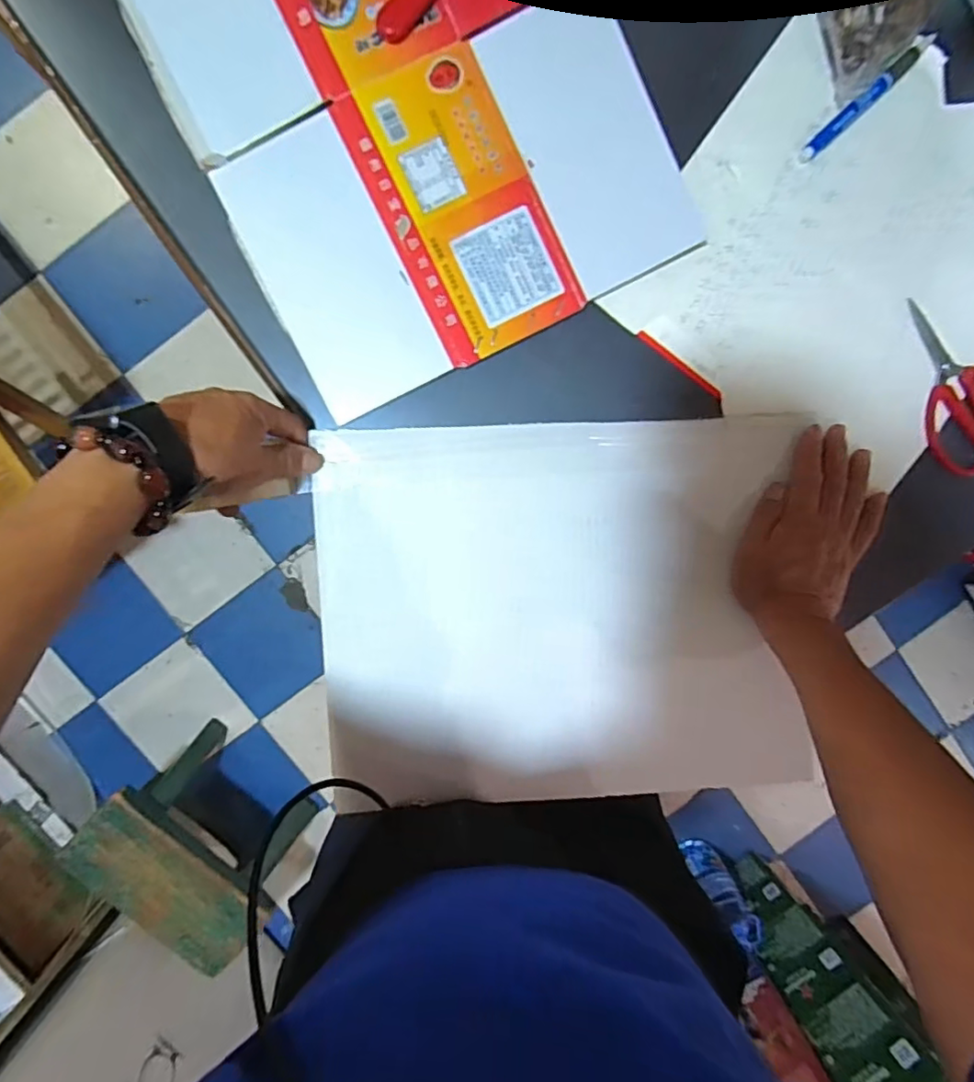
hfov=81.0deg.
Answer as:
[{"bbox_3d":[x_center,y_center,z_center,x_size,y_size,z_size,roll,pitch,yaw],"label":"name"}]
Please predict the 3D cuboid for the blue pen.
[{"bbox_3d":[0.291,-0.339,0.436,0.125,0.013,0.012,-43,97,1],"label":"blue pen"}]

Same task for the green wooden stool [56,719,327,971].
[{"bbox_3d":[-0.563,0.580,1.123,0.339,0.294,0.221,42,94,-6],"label":"green wooden stool"}]

